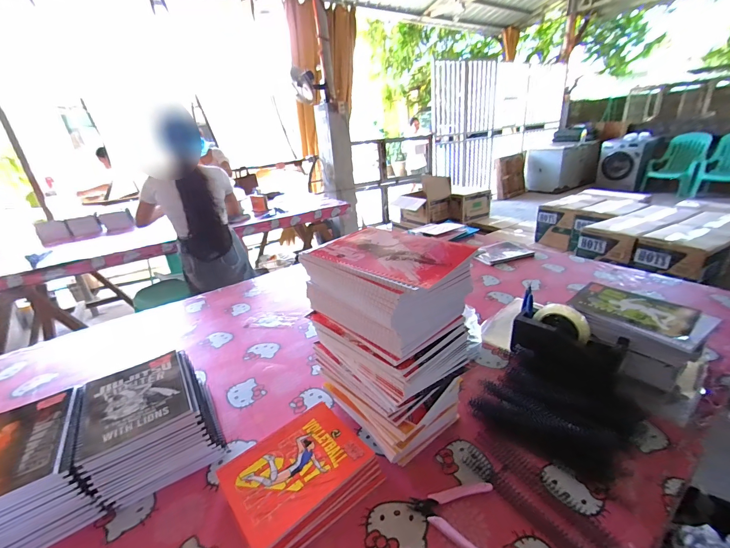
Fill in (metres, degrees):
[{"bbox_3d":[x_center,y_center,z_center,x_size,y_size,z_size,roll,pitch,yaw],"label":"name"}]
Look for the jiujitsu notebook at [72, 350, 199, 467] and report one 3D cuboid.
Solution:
[{"bbox_3d":[-0.392,0.209,0.561,0.151,0.018,0.196,-19,29,-31],"label":"jiujitsu notebook"}]

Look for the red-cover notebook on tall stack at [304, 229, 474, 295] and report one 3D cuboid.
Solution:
[{"bbox_3d":[0.029,-0.030,0.457,0.201,0.009,0.149,17,32,37],"label":"red-cover notebook on tall stack"}]

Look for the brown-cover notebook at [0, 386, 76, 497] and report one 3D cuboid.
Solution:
[{"bbox_3d":[-0.527,0.254,0.475,0.154,0.007,0.194,-18,28,-29],"label":"brown-cover notebook"}]

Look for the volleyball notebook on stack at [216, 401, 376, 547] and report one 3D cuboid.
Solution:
[{"bbox_3d":[-0.106,0.294,0.512,0.197,0.009,0.145,-23,33,-35],"label":"volleyball notebook on stack"}]

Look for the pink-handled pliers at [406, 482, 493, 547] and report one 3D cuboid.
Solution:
[{"bbox_3d":[0.137,0.326,0.462,0.124,0.011,0.094,16,31,36],"label":"pink-handled pliers"}]

